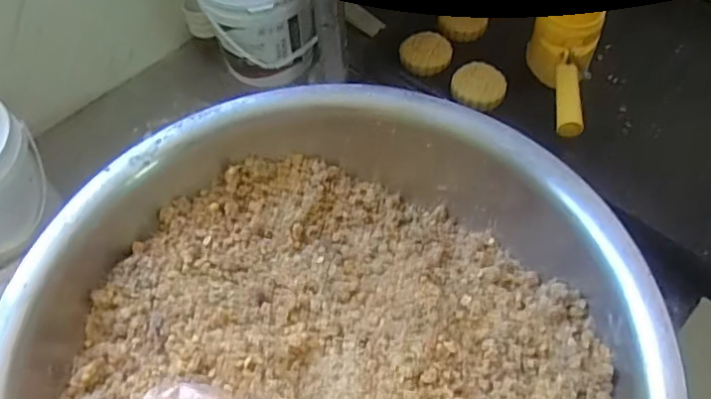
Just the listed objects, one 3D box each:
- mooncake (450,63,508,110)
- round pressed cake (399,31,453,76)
[{"bbox_3d":[0.164,-0.152,0.763,0.071,0.016,0.070,-1,57,1],"label":"mooncake"},{"bbox_3d":[0.098,-0.206,0.809,0.072,0.012,0.078,-1,57,1],"label":"round pressed cake"}]

